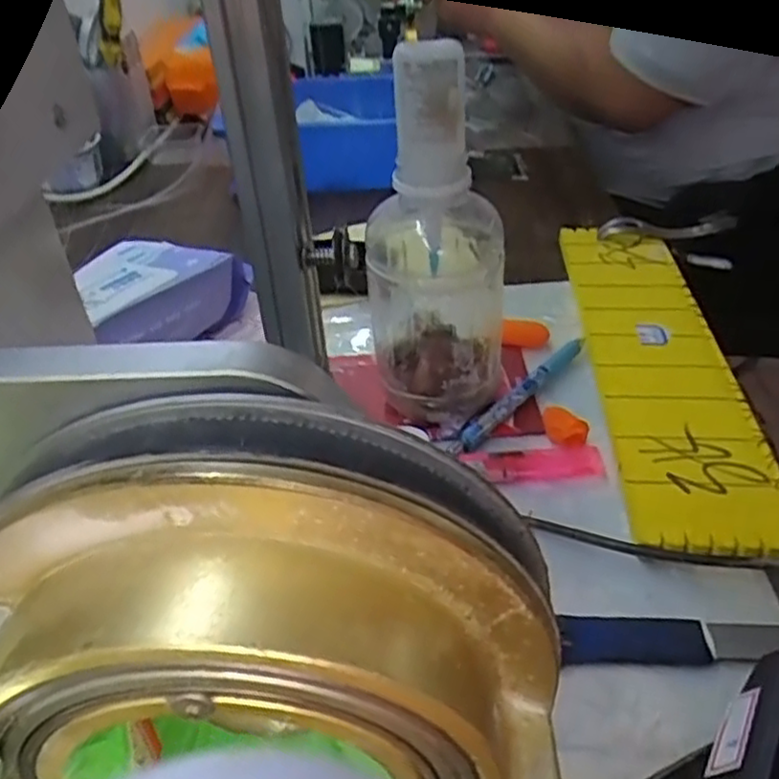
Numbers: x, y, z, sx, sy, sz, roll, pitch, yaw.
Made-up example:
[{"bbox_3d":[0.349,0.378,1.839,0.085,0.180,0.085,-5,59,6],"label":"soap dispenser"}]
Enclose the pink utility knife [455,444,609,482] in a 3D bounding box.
[{"bbox_3d":[0.080,0.040,0.390,0.076,0.008,0.022,-2,38,2],"label":"pink utility knife"}]

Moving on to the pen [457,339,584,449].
[{"bbox_3d":[0.086,-0.001,0.443,0.013,0.012,0.133,26,47,32],"label":"pen"}]

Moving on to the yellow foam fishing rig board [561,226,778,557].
[{"bbox_3d":[0.174,-0.028,0.461,0.081,0.008,0.336,0,38,7],"label":"yellow foam fishing rig board"}]

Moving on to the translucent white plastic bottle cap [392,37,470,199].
[{"bbox_3d":[0.021,-0.133,0.346,0.036,0.066,0.031,-2,38,2],"label":"translucent white plastic bottle cap"}]

